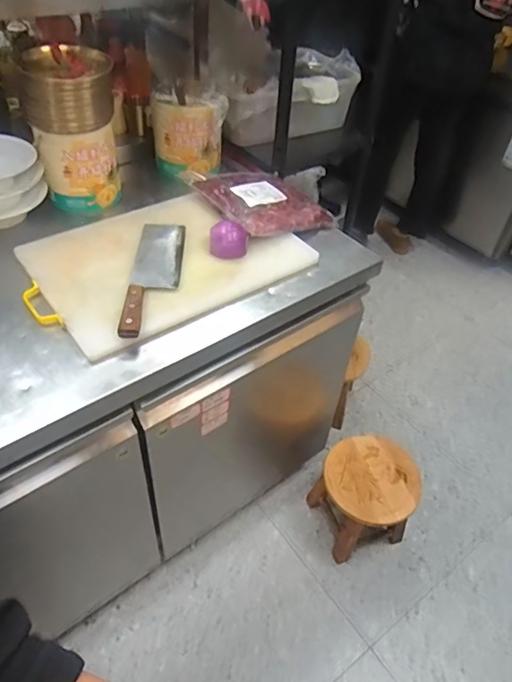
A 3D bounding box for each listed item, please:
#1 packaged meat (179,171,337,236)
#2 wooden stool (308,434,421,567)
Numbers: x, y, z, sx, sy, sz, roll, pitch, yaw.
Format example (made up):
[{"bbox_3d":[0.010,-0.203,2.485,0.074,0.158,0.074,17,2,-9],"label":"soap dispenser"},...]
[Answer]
[{"bbox_3d":[0.004,-0.303,1.081,0.215,0.042,0.264,-26,53,-27],"label":"packaged meat"},{"bbox_3d":[0.294,0.427,1.392,0.236,0.243,0.238,-12,48,-16],"label":"wooden stool"}]

